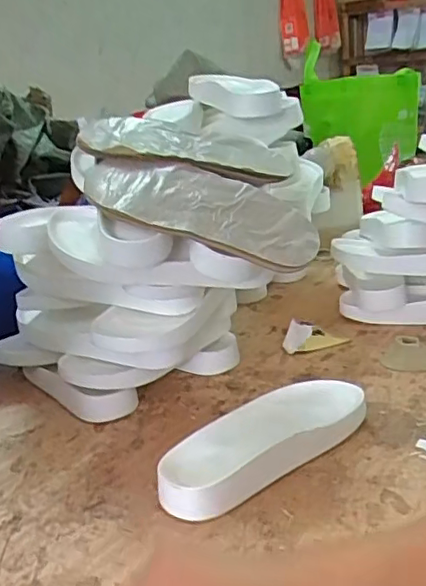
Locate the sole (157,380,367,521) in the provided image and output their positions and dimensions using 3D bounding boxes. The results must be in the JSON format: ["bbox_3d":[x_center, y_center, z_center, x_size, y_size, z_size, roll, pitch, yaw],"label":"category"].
[{"bbox_3d":[0.050,0.144,0.587,0.246,0.036,0.097,-20,25,-37],"label":"sole"}]

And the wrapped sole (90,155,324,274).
[{"bbox_3d":[-0.017,-0.089,0.616,0.255,0.028,0.109,19,46,8],"label":"wrapped sole"}]

